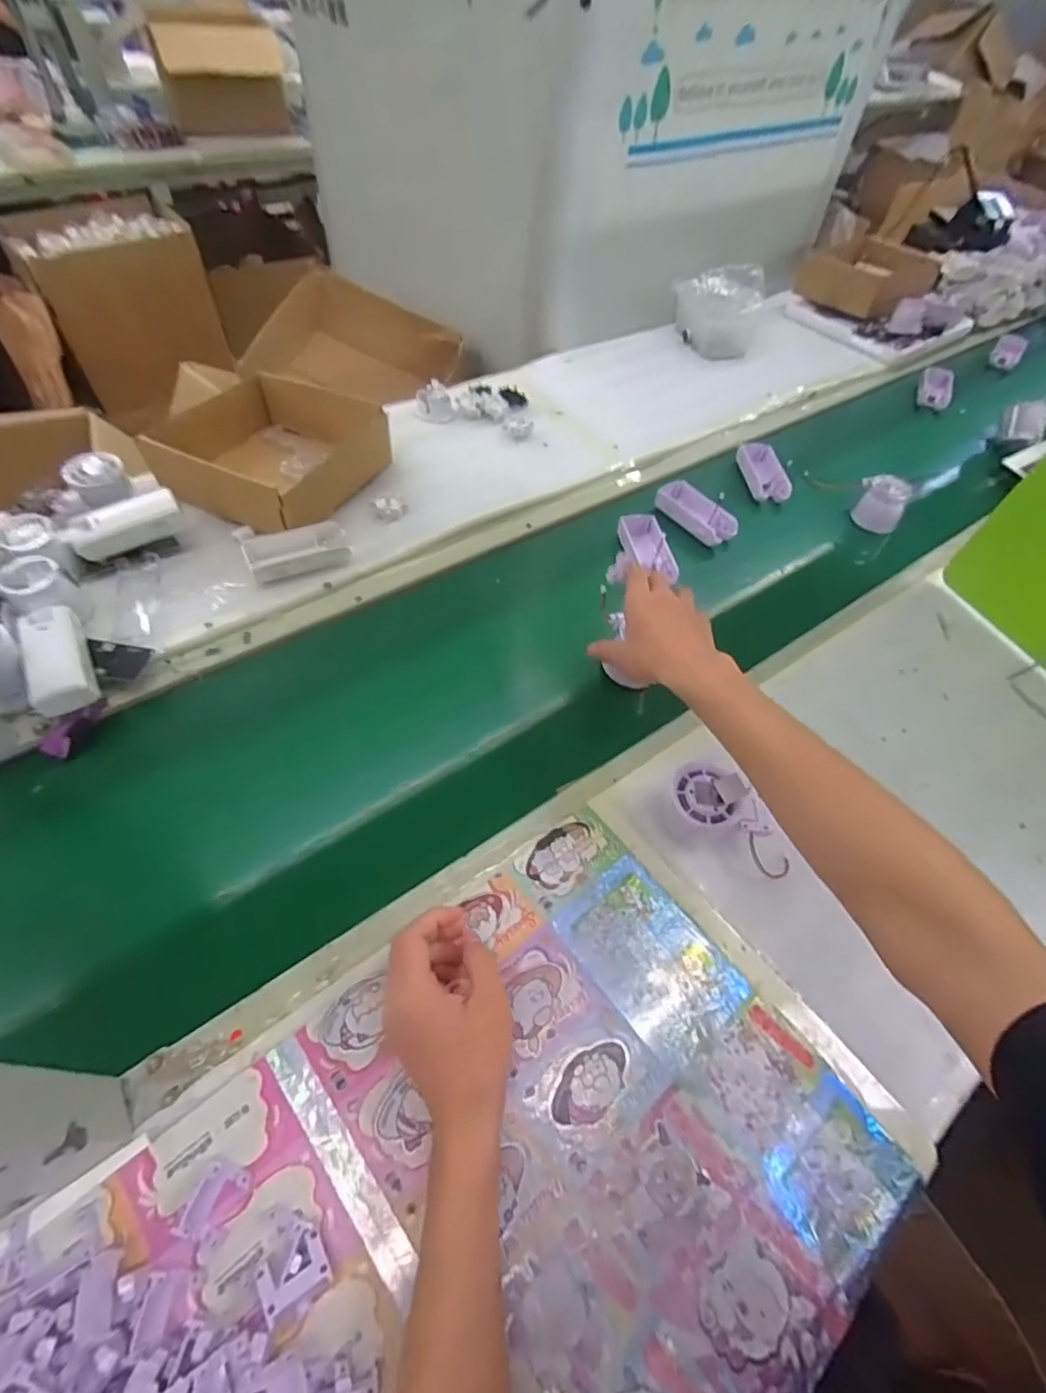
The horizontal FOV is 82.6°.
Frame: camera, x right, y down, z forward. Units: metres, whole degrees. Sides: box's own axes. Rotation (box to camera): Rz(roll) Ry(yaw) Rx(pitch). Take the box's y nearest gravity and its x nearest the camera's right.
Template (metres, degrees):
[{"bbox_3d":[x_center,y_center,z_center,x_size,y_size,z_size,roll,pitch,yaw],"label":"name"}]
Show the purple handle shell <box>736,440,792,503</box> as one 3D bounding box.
[{"bbox_3d":[0.344,-0.325,0.855,0.054,0.024,0.123,1,54,-6],"label":"purple handle shell"}]

